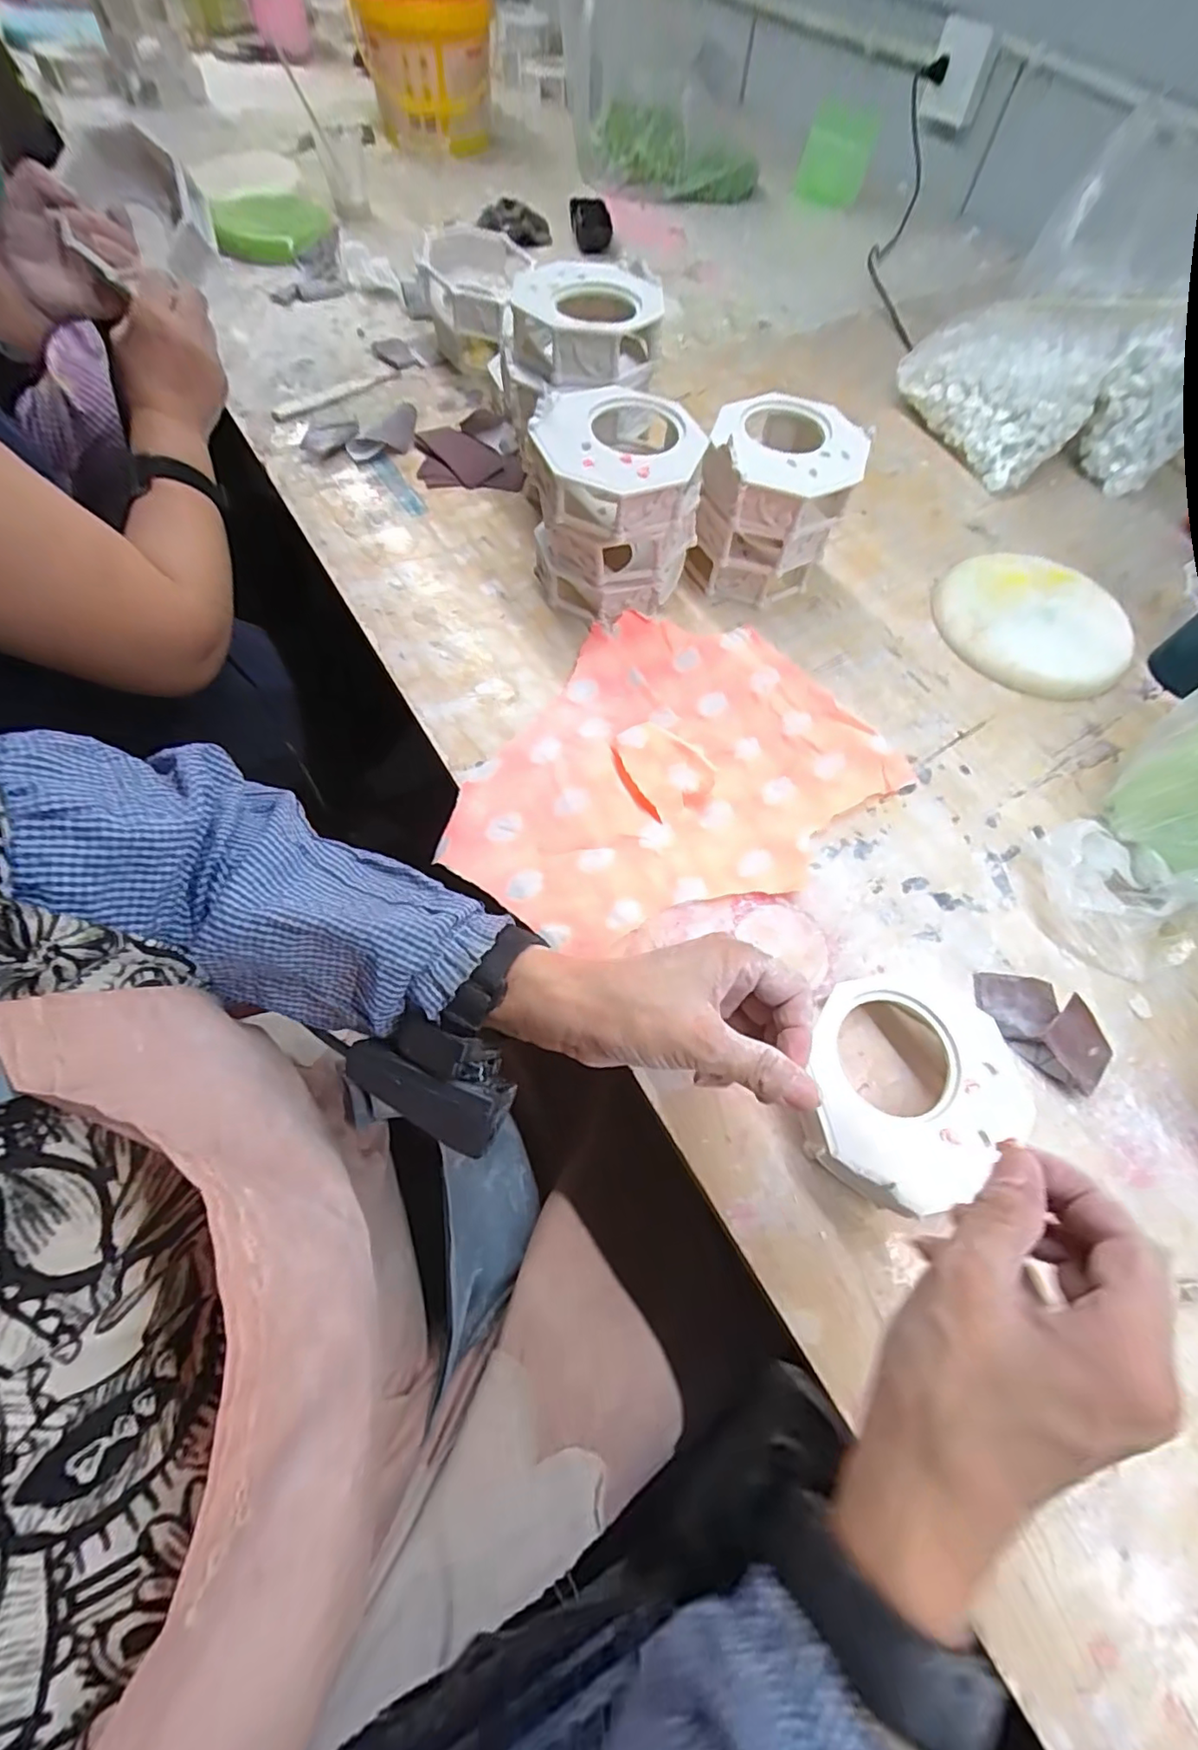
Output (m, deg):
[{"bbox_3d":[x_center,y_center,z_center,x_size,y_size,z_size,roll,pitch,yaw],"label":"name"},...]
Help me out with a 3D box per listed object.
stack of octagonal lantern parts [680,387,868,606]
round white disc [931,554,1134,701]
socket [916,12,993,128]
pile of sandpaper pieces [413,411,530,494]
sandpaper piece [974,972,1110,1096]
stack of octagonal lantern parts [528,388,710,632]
[{"bbox_3d":[0.139,-0.300,0.481,0.111,0.112,0.111,17,65,5],"label":"stack of octagonal lantern parts"},{"bbox_3d":[0.380,-0.222,0.513,0.155,0.020,0.159,1,64,-3],"label":"round white disc"},{"bbox_3d":[0.527,-1.190,0.871,0.026,0.091,0.090,-29,65,-27],"label":"socket"},{"bbox_3d":[-0.126,-0.408,0.567,0.096,0.021,0.097,-7,65,-6],"label":"pile of sandpaper pieces"},{"bbox_3d":[0.283,0.100,0.349,0.043,0.026,0.039,42,69,16],"label":"sandpaper piece"},{"bbox_3d":[0.011,-0.272,0.451,0.124,0.121,0.102,8,64,1],"label":"stack of octagonal lantern parts"}]

